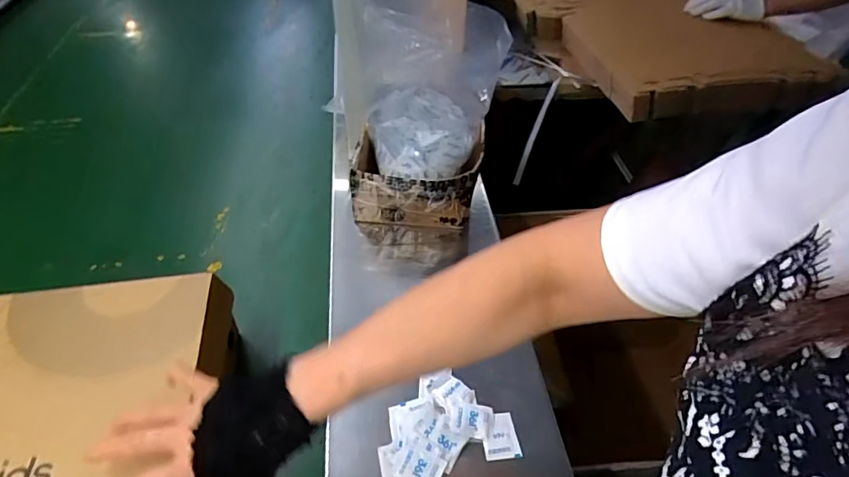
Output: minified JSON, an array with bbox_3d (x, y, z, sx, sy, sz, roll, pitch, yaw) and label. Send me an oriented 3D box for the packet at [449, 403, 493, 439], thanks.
[{"bbox_3d":[0.047,0.184,0.494,0.043,0.004,0.034,5,49,5],"label":"packet"}]

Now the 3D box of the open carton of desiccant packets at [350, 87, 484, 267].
[{"bbox_3d":[-0.005,-0.087,0.727,0.163,0.186,0.187,9,50,8],"label":"open carton of desiccant packets"}]

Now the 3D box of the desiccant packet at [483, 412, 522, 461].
[{"bbox_3d":[0.076,0.199,0.487,0.035,0.005,0.044,-6,49,-4],"label":"desiccant packet"}]

